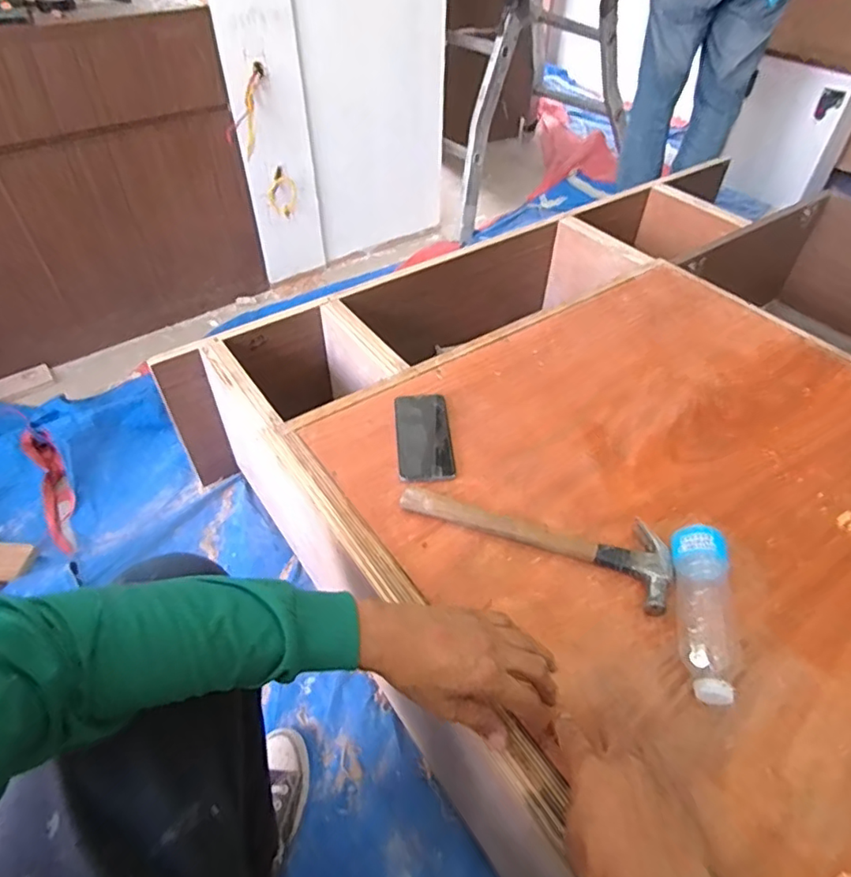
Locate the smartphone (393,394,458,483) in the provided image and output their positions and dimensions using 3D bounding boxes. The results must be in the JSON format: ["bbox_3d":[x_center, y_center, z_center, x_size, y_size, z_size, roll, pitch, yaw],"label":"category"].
[{"bbox_3d":[-0.003,-0.002,0.772,0.077,0.013,0.149,-11,52,5],"label":"smartphone"}]

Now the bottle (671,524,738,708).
[{"bbox_3d":[0.295,0.181,0.582,0.059,0.060,0.185,6,46,6],"label":"bottle"}]

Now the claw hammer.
[{"bbox_3d":[0.133,0.102,0.670,0.311,0.028,0.100,19,48,18],"label":"claw hammer"}]

